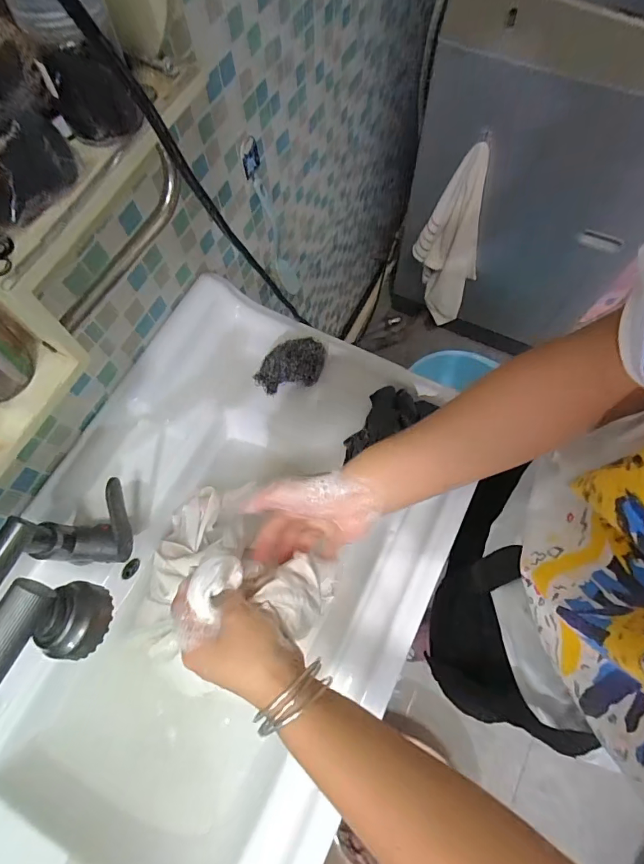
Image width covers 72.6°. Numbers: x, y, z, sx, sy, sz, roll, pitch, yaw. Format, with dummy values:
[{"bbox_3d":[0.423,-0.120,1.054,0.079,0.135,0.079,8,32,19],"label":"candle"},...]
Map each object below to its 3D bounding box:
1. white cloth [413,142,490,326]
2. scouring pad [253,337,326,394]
[{"bbox_3d":[0.330,-0.473,1.137,0.170,0.483,0.059,18,71,8],"label":"white cloth"},{"bbox_3d":[-0.042,-0.088,0.592,0.100,0.051,0.058,-22,71,-6],"label":"scouring pad"}]

